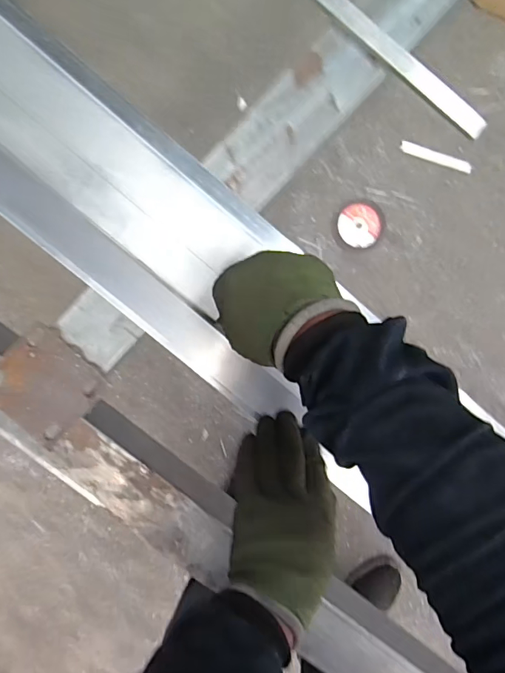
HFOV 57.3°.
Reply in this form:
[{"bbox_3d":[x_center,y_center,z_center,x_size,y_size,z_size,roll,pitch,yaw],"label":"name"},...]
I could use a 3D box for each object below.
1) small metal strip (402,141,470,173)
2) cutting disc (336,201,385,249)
[{"bbox_3d":[0.376,-0.366,0.942,0.152,0.006,0.022,17,105,-5],"label":"small metal strip"},{"bbox_3d":[0.226,-0.232,0.961,0.097,0.005,0.094,0,98,0],"label":"cutting disc"}]

